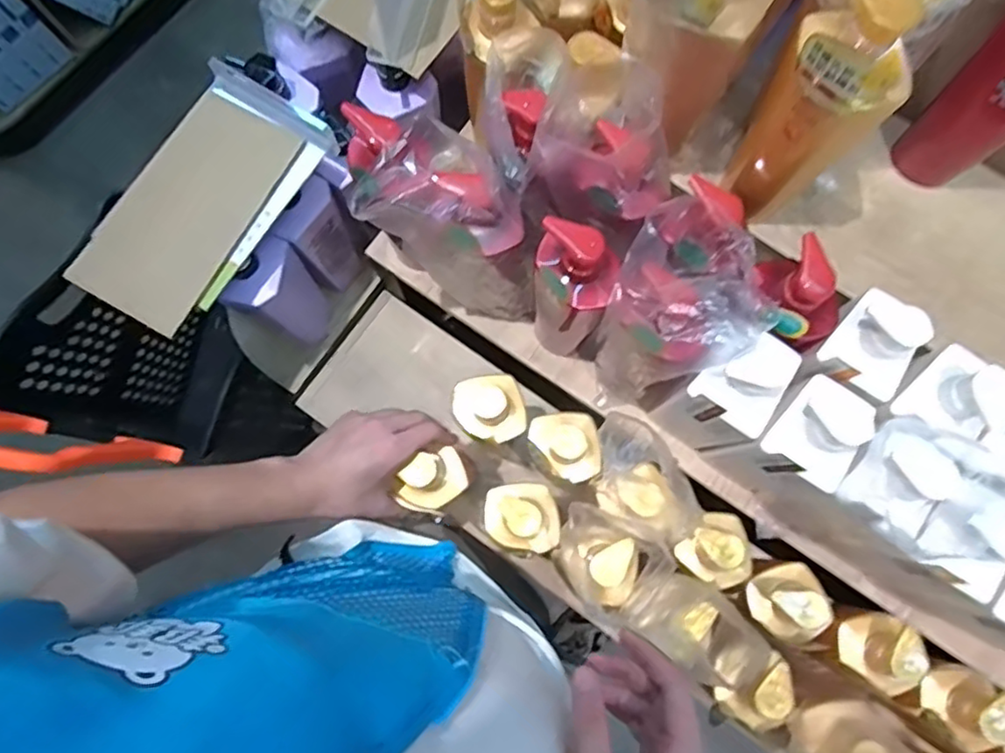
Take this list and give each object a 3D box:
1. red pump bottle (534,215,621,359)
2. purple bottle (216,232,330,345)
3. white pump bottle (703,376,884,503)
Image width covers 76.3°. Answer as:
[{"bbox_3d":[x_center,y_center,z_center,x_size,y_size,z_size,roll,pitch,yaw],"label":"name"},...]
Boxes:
[{"bbox_3d":[0.064,-0.073,0.624,0.074,0.245,0.052,22,80,5],"label":"red pump bottle"},{"bbox_3d":[-0.255,-0.088,0.776,0.046,0.199,0.088,33,81,7],"label":"purple bottle"},{"bbox_3d":[0.269,0.062,0.613,0.072,0.218,0.086,34,81,7],"label":"white pump bottle"}]

